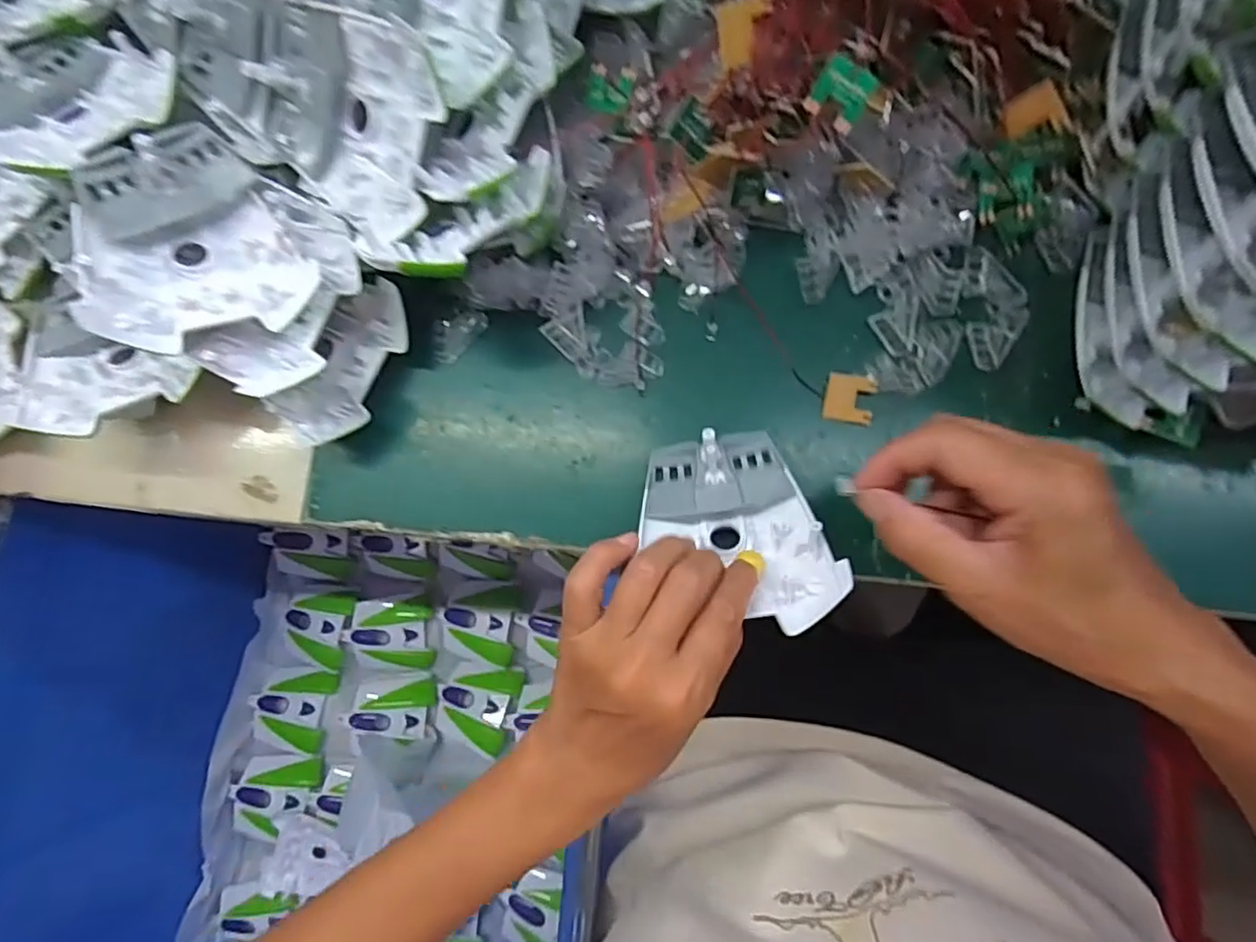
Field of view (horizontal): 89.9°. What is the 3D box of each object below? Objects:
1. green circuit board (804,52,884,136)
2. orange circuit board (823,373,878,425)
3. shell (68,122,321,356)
[{"bbox_3d":[0.101,-0.178,0.298,0.026,0.004,0.026,37,118,-3],"label":"green circuit board"},{"bbox_3d":[0.124,-0.041,0.352,0.027,0.006,0.026,12,84,7],"label":"orange circuit board"},{"bbox_3d":[-0.230,-0.113,0.326,0.096,0.038,0.108,-31,89,-25],"label":"shell"}]

